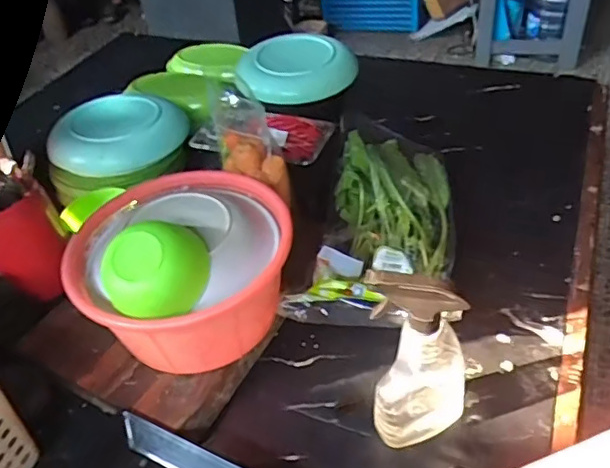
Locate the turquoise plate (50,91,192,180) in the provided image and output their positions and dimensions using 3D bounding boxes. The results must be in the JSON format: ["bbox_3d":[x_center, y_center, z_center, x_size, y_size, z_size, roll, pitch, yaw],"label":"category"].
[{"bbox_3d":[-0.327,-0.190,1.021,0.218,0.053,0.202,-3,42,3],"label":"turquoise plate"}]

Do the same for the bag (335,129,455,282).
[{"bbox_3d":[0.131,-0.051,0.827,0.164,0.091,0.292,3,43,10],"label":"bag"}]

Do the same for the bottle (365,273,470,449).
[{"bbox_3d":[0.113,0.118,0.560,0.098,0.220,0.062,-20,44,-15],"label":"bottle"}]

